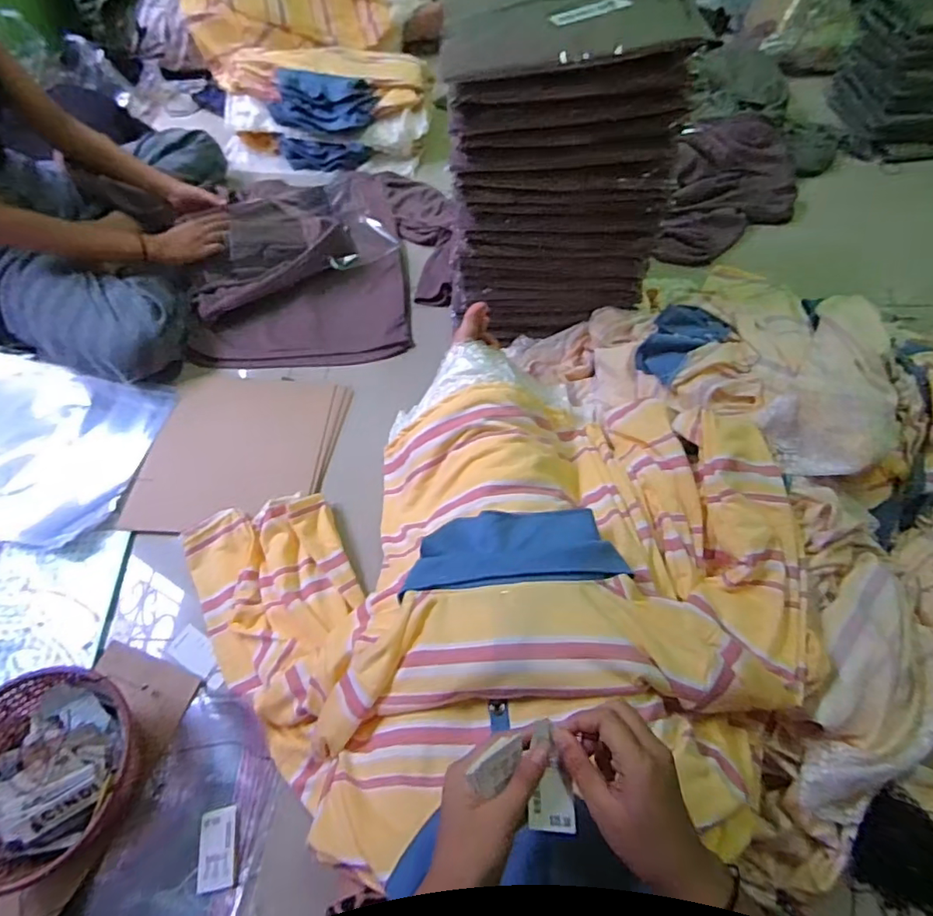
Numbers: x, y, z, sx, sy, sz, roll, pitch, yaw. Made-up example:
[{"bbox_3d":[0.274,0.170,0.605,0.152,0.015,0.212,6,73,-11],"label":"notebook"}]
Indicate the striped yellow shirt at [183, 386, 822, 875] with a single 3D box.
[{"bbox_3d":[0.018,0.140,0.621,0.690,0.172,0.462,-3,58,0],"label":"striped yellow shirt"}]

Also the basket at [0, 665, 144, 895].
[{"bbox_3d":[-0.430,0.324,0.568,0.185,0.089,0.183,-1,58,1],"label":"basket"}]

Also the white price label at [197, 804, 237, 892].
[{"bbox_3d":[-0.257,0.403,0.571,0.036,0.006,0.069,-9,58,-4],"label":"white price label"}]

